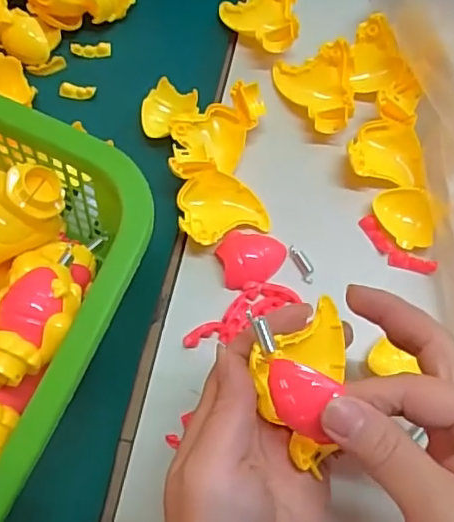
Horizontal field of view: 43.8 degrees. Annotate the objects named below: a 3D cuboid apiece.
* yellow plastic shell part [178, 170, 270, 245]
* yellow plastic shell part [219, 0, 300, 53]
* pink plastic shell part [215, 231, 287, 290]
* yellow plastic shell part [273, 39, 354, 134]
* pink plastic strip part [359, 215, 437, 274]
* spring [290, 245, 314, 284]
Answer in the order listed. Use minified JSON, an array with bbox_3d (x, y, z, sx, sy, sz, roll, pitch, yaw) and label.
[{"bbox_3d":[-0.006,-0.036,0.379,0.055,0.015,0.048,-23,71,-6],"label":"yellow plastic shell part"},{"bbox_3d":[0.026,-0.181,0.423,0.056,0.033,0.065,-9,71,-1],"label":"yellow plastic shell part"},{"bbox_3d":[0.017,-0.004,0.371,0.043,0.011,0.036,-16,71,-3],"label":"pink plastic shell part"},{"bbox_3d":[0.063,-0.122,0.402,0.053,0.023,0.066,-2,71,2],"label":"yellow plastic shell part"},{"bbox_3d":[0.110,-0.008,0.371,0.056,0.007,0.017,40,77,15],"label":"pink plastic strip part"},{"bbox_3d":[0.050,0.002,0.372,0.009,0.005,0.027,-25,72,-6],"label":"spring"}]

